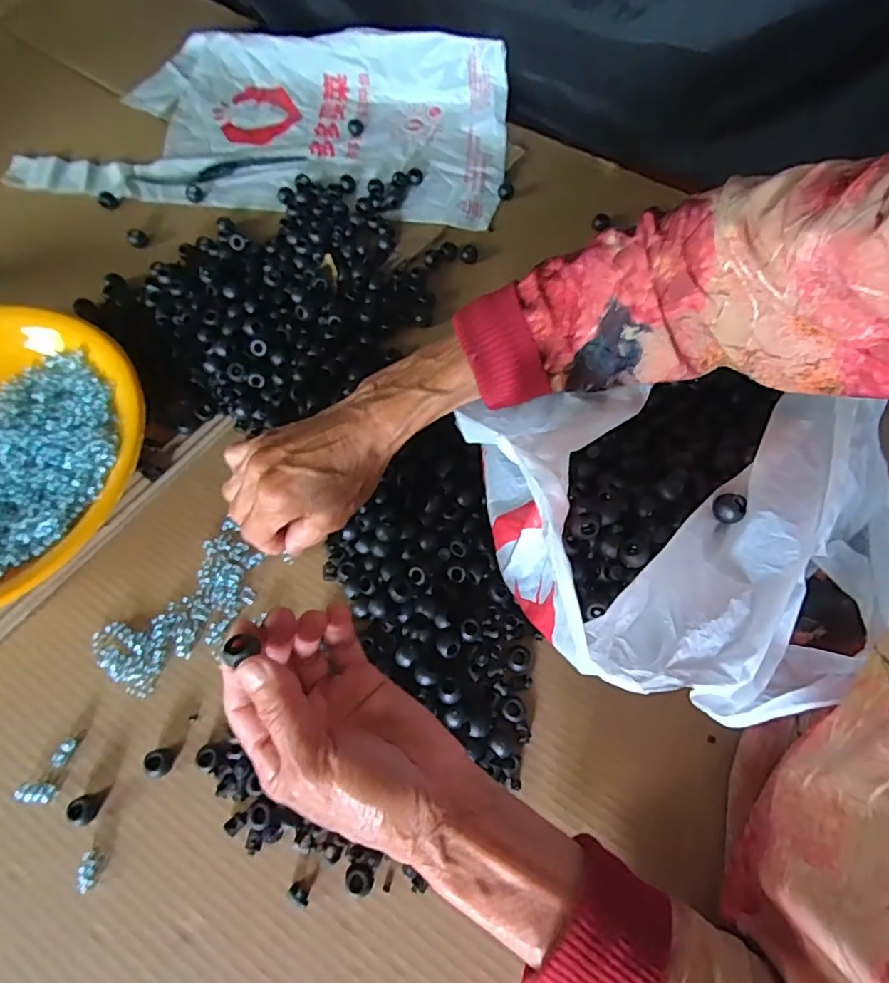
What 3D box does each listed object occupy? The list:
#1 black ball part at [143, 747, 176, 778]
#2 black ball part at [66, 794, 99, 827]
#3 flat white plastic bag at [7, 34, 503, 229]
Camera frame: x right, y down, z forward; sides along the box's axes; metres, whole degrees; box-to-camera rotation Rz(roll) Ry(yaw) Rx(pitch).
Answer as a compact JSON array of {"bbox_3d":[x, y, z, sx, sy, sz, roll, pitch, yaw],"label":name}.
[{"bbox_3d":[-0.164,0.155,0.322,0.014,0.015,0.015,4,65,0],"label":"black ball part"},{"bbox_3d":[-0.201,0.177,0.312,0.011,0.012,0.014,-9,65,-6],"label":"black ball part"},{"bbox_3d":[-0.167,-0.377,0.555,0.461,0.047,0.244,8,65,2],"label":"flat white plastic bag"}]

